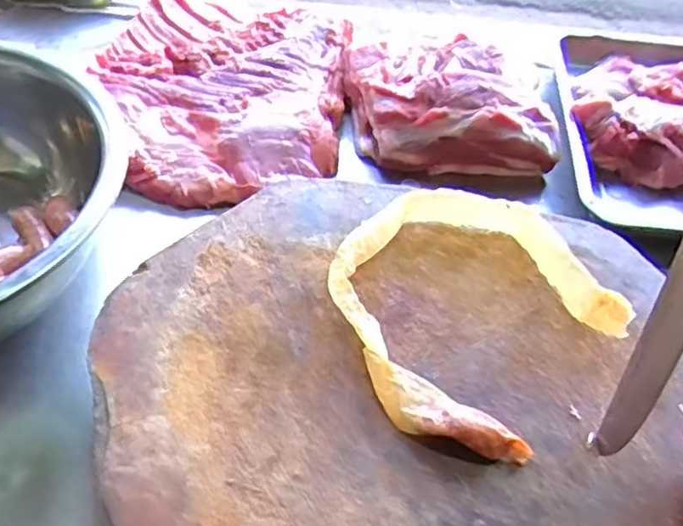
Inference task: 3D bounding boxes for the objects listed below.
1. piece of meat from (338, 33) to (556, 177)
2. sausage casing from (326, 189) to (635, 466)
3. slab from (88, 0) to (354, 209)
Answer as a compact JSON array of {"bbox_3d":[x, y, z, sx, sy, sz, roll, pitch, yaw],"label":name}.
[{"bbox_3d":[0.131,-0.203,0.784,0.247,0.081,0.193,2,50,-3],"label":"piece of meat"},{"bbox_3d":[0.092,0.029,0.476,0.201,0.038,0.209,34,53,23],"label":"sausage casing"},{"bbox_3d":[-0.144,-0.207,0.761,0.293,0.066,0.328,7,47,0],"label":"slab"}]

